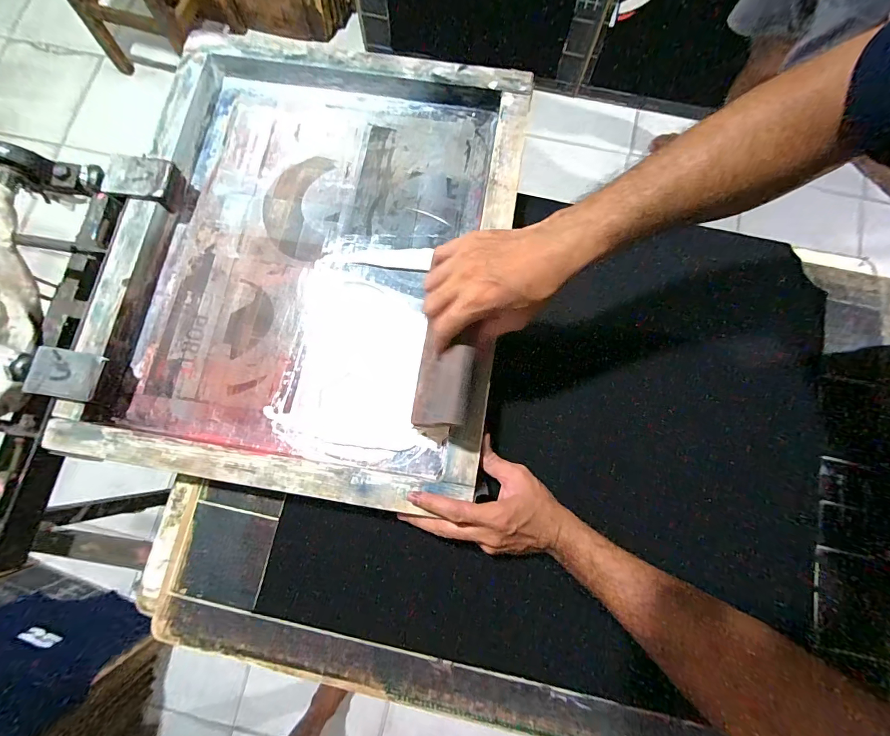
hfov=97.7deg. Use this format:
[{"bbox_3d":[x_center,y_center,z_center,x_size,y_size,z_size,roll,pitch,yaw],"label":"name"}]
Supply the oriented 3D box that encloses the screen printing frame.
[{"bbox_3d":[-0.156,-0.146,0.481,0.456,0.047,0.559,9,78,2],"label":"screen printing frame"}]

